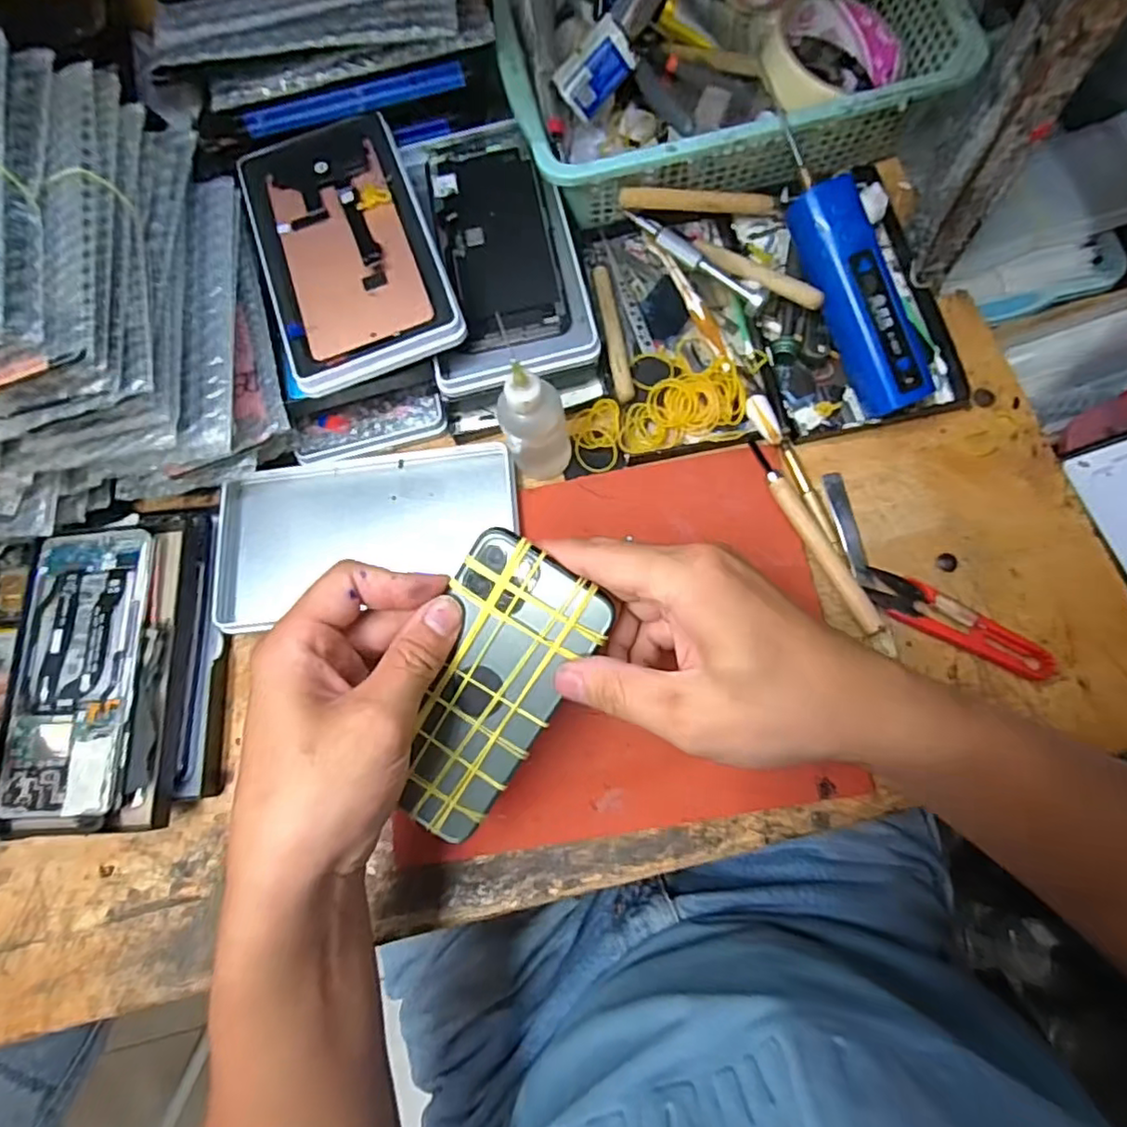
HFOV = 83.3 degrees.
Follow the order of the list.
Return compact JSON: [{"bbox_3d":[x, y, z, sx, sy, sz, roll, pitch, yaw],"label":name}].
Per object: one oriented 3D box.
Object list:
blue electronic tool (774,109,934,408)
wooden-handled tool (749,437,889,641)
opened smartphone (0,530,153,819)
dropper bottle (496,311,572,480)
[{"bbox_3d":[0.162,-0.164,0.359,0.033,0.025,0.161,-24,93,-1],"label":"blue electronic tool"},{"bbox_3d":[0.142,-0.016,0.361,0.015,0.017,0.123,-26,74,-1],"label":"wooden-handled tool"},{"bbox_3d":[-0.282,0.060,0.367,0.075,0.007,0.160,-4,75,3],"label":"opened smartphone"},{"bbox_3d":[-0.017,-0.080,0.343,0.035,0.110,0.036,-1,75,6],"label":"dropper bottle"}]

